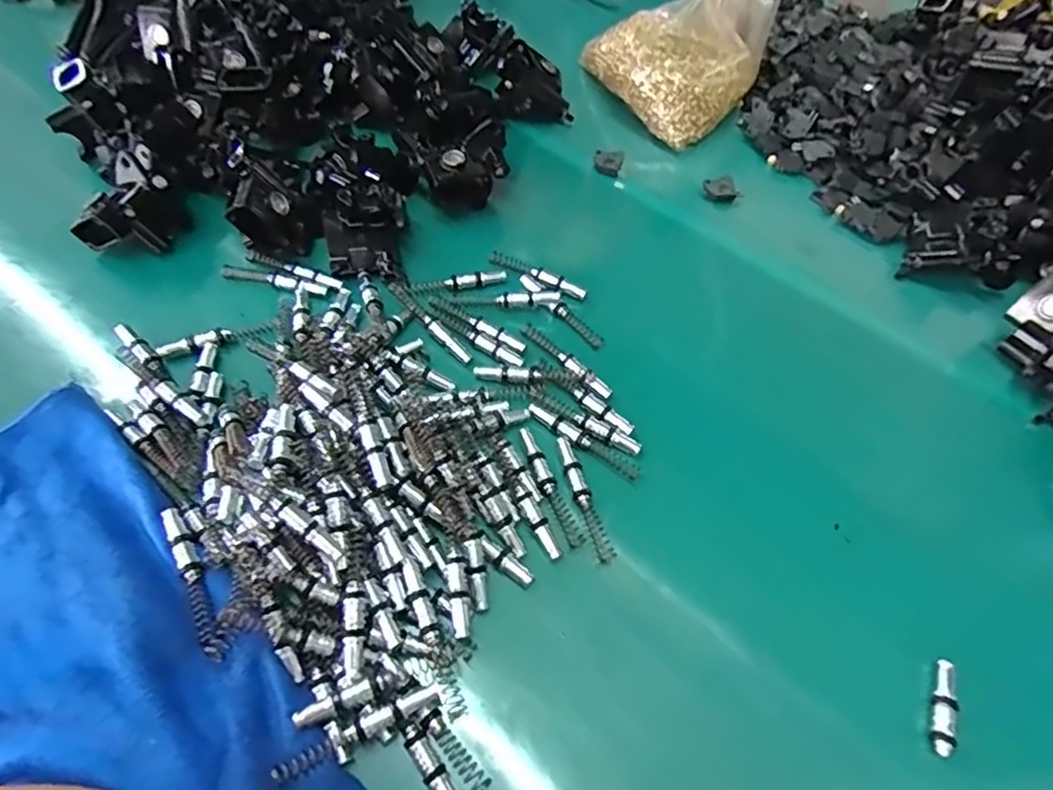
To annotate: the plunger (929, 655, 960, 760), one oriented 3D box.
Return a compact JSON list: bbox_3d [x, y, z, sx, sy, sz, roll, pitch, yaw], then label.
[{"bbox_3d":[0.235,0.177,0.346,0.010,0.008,0.048,20,58,8],"label":"plunger"}]

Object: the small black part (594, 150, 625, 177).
[{"bbox_3d":[0.080,-0.226,0.597,0.028,0.018,0.018,16,58,6],"label":"small black part"}]

